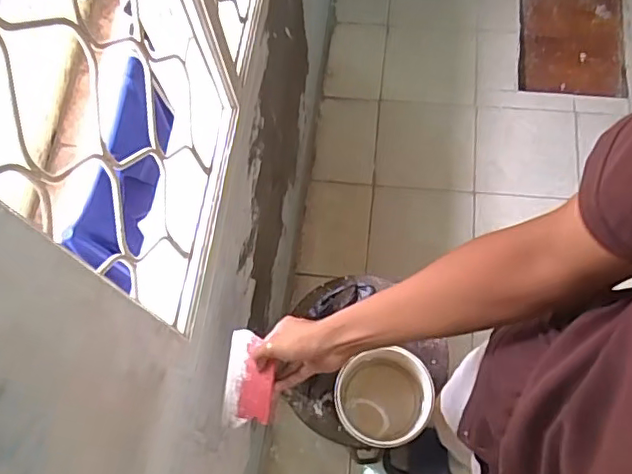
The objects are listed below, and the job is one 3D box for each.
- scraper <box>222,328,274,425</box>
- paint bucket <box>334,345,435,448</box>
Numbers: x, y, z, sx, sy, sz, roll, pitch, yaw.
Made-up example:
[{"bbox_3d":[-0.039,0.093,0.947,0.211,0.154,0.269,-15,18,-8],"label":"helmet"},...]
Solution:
[{"bbox_3d":[-0.090,0.179,0.740,0.010,0.108,0.121,19,62,-34],"label":"scraper"},{"bbox_3d":[0.113,0.284,0.977,0.149,0.137,0.141,13,70,9],"label":"paint bucket"}]

